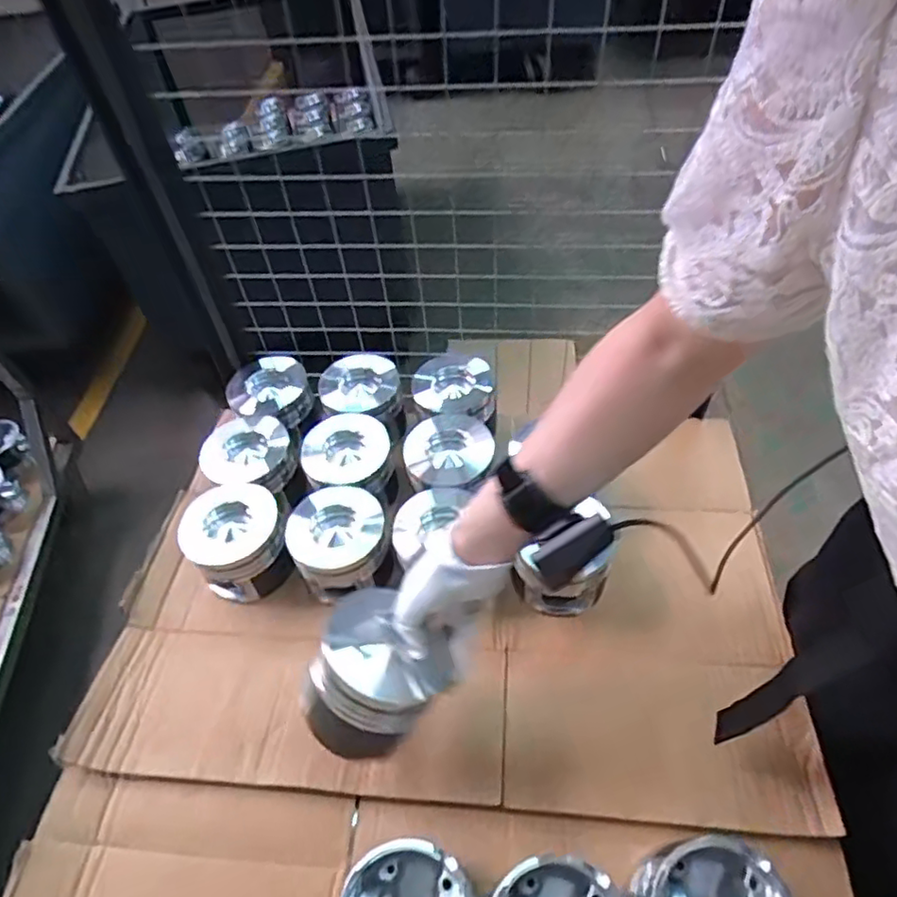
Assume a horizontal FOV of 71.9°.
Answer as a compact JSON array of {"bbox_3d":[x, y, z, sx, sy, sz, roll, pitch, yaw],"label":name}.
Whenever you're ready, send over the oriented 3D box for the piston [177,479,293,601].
[{"bbox_3d":[-0.252,0.116,0.758,0.117,0.094,0.130,-32,57,-18],"label":"piston"}]

